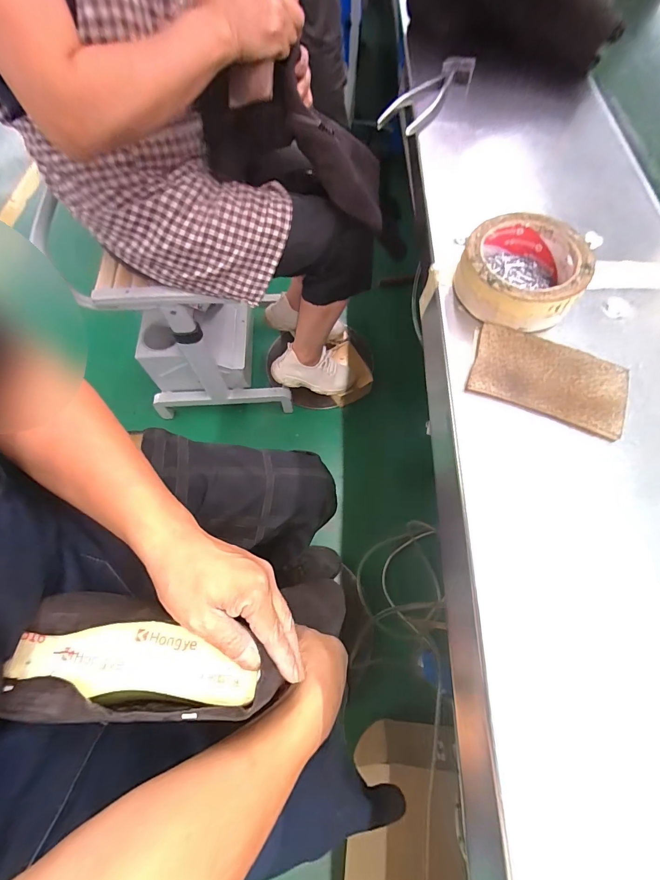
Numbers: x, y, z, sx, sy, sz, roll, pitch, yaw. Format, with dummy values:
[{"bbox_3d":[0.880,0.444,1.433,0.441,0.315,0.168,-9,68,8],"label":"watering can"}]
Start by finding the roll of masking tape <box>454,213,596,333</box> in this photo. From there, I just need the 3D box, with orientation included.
[{"bbox_3d":[0.162,-0.141,0.305,0.094,0.038,0.096,0,66,-1],"label":"roll of masking tape"}]

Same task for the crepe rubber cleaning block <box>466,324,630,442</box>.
[{"bbox_3d":[0.171,-0.049,0.283,0.114,0.007,0.069,21,67,9],"label":"crepe rubber cleaning block"}]

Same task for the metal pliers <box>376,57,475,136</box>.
[{"bbox_3d":[0.124,-0.435,0.452,0.054,0.027,0.169,31,69,13],"label":"metal pliers"}]

